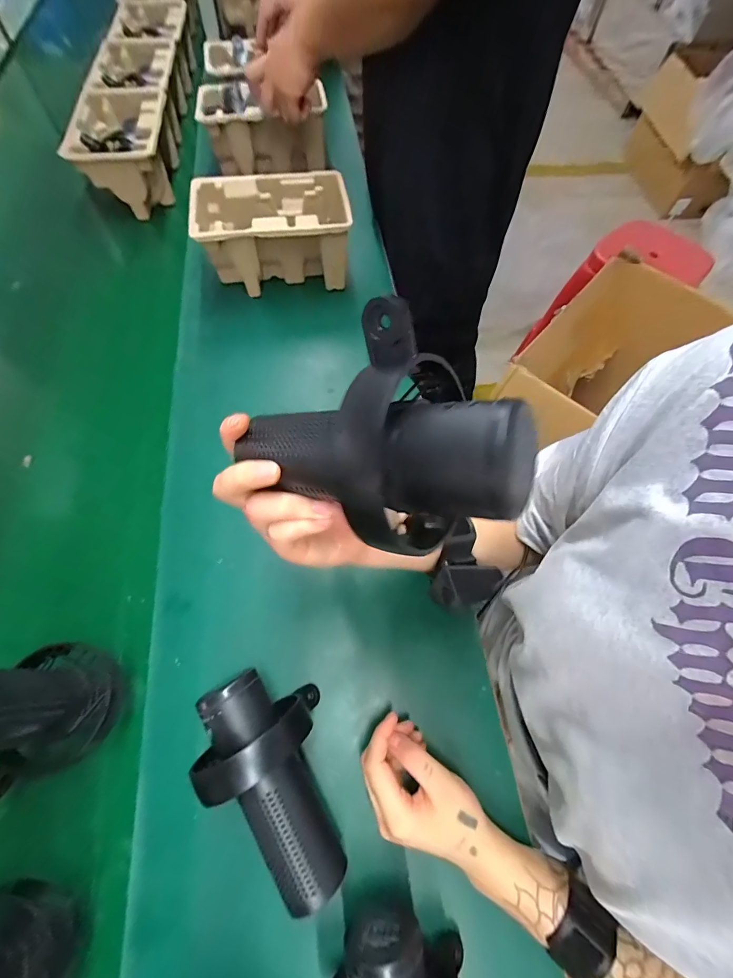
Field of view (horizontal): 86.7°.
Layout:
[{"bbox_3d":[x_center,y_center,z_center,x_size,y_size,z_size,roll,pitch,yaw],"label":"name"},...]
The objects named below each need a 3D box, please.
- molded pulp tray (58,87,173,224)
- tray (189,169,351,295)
[{"bbox_3d":[-0.422,-0.591,0.702,0.149,0.134,0.219,-7,65,-6],"label":"molded pulp tray"},{"bbox_3d":[-0.143,-0.393,0.607,0.216,0.110,0.140,-12,65,-9],"label":"tray"}]

